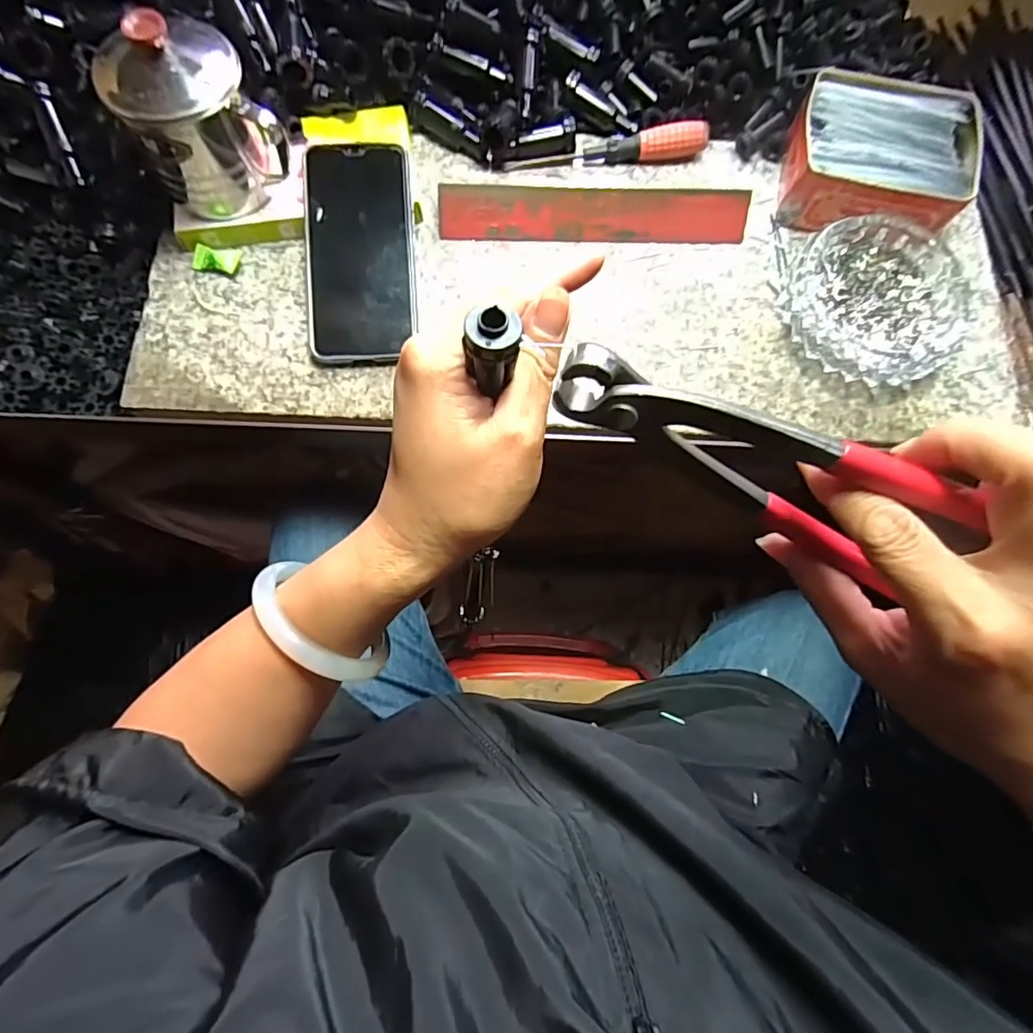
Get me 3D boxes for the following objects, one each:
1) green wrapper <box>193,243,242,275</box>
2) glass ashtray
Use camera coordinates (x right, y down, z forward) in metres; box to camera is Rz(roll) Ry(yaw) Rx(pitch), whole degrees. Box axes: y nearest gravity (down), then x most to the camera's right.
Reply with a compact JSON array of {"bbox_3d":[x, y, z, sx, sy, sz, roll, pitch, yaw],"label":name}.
[{"bbox_3d":[-0.221,-0.190,0.399,0.032,0.009,0.021,12,77,1],"label":"green wrapper"},{"bbox_3d":[0.254,-0.151,0.386,0.120,0.029,0.118,0,77,-2],"label":"glass ashtray"}]

